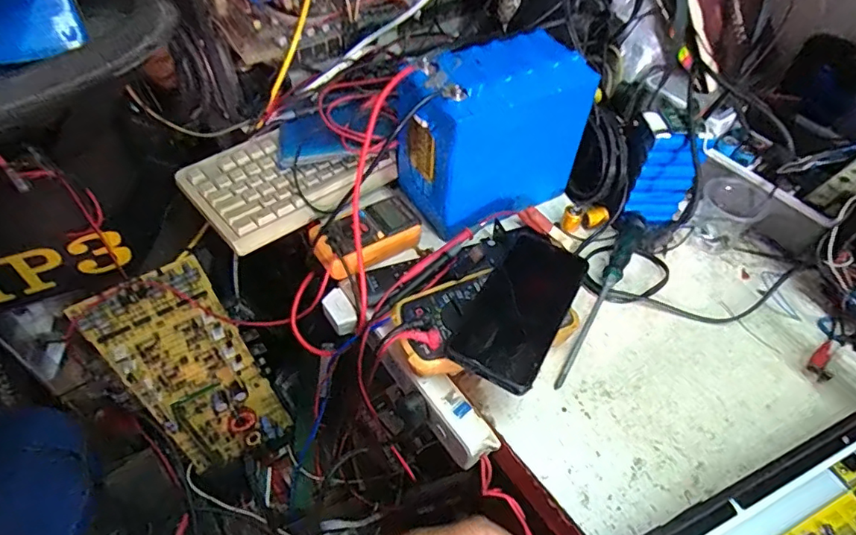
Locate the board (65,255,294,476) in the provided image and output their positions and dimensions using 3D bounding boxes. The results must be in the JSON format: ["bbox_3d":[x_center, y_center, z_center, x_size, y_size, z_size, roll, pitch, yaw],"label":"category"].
[{"bbox_3d":[-0.316,0.155,0.713,0.150,0.342,0.026,-26,38,-16],"label":"board"}]

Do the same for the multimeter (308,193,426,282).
[{"bbox_3d":[-0.067,-0.035,0.565,0.114,0.035,0.062,-25,54,-23],"label":"multimeter"}]

